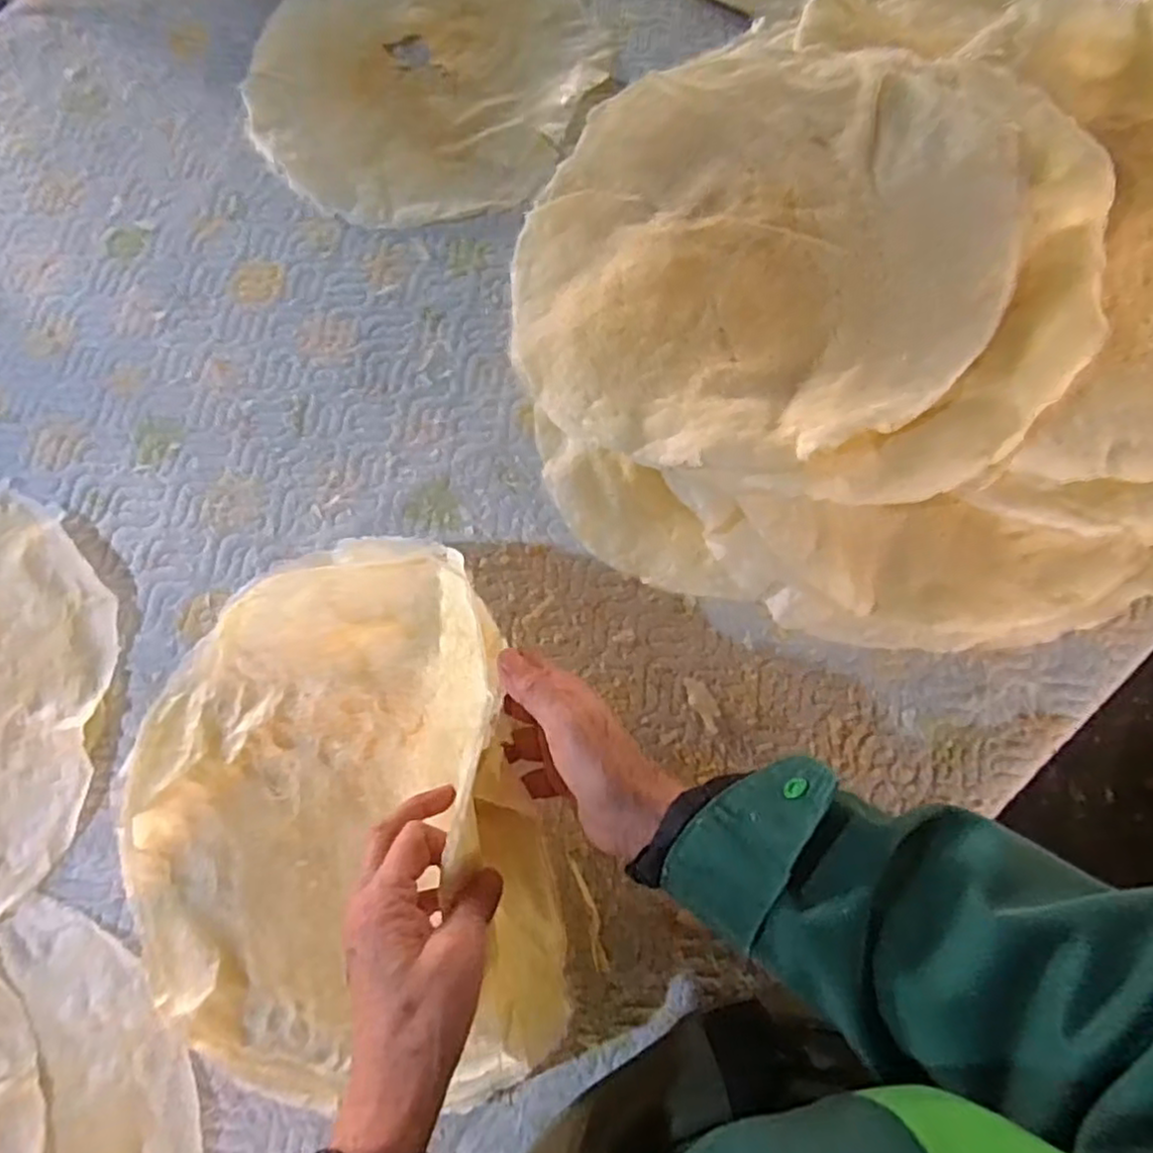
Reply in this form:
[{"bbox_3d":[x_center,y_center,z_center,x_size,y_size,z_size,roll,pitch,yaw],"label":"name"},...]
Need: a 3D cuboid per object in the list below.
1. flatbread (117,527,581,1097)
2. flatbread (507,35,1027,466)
[{"bbox_3d":[-0.170,0.145,0.435,0.284,0.176,0.343,-11,72,-6],"label":"flatbread"},{"bbox_3d":[0.125,-0.242,0.512,0.359,0.031,0.333,-4,75,15],"label":"flatbread"}]

